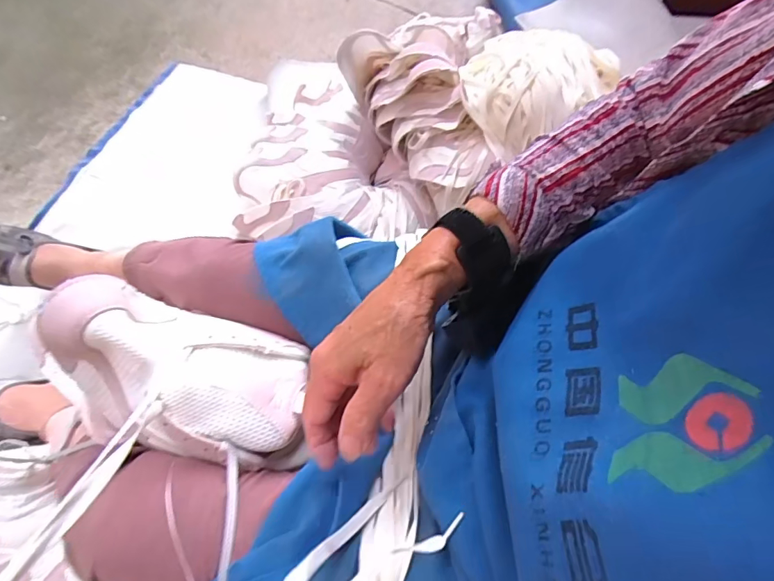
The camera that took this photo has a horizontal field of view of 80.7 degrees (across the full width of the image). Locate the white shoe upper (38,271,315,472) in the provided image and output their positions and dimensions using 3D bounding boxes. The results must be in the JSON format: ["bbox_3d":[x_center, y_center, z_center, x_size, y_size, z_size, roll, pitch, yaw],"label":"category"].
[{"bbox_3d":[-0.155,0.068,0.361,0.209,0.097,0.109,16,62,-2],"label":"white shoe upper"}]

